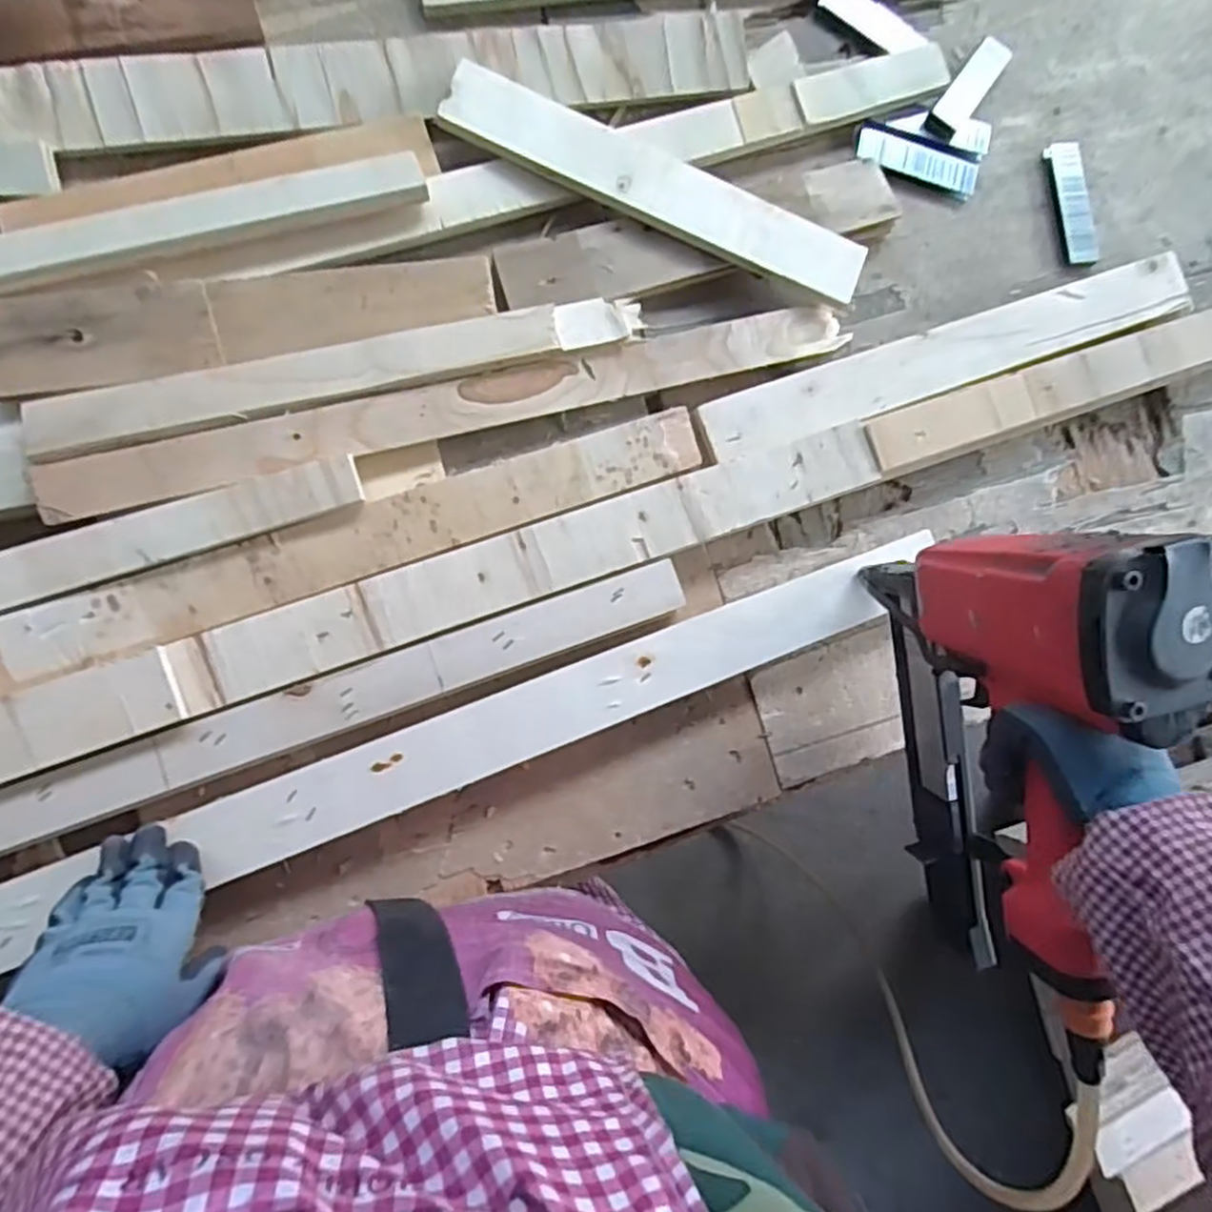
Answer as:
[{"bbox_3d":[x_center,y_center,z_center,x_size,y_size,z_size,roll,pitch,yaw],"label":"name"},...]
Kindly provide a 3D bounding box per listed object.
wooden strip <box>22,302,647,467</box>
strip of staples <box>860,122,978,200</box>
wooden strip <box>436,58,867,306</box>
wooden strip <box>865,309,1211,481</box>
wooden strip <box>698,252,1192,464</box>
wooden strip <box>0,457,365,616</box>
[{"bbox_3d":[-0.174,-0.163,0.497,0.408,0.020,0.039,-16,88,-10],"label":"wooden strip"},{"bbox_3d":[0.258,-0.370,0.602,0.105,0.012,0.037,13,84,-8],"label":"strip of staples"},{"bbox_3d":[0.040,-0.314,0.547,0.327,0.022,0.052,23,83,-6],"label":"wooden strip"},{"bbox_3d":[0.543,-0.236,0.602,0.721,0.025,0.047,-19,86,-7],"label":"wooden strip"},{"bbox_3d":[0.283,-0.202,0.588,0.435,0.021,0.053,-20,89,-10],"label":"wooden strip"},{"bbox_3d":[-0.303,-0.048,0.473,0.278,0.021,0.050,-19,89,-10],"label":"wooden strip"}]

